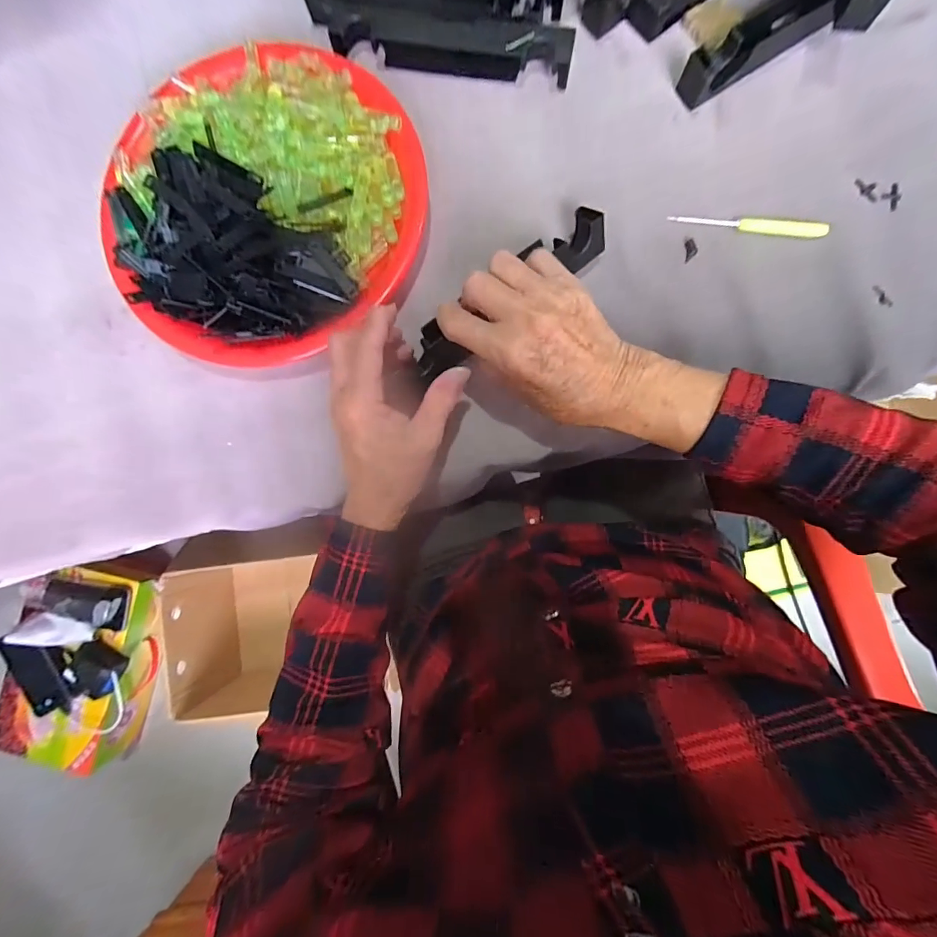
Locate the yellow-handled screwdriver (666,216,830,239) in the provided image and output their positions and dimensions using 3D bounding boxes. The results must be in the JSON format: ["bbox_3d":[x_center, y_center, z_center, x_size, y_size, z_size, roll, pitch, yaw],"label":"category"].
[{"bbox_3d":[0.215,-0.190,0.329,0.114,0.005,0.011,11,87,5],"label":"yellow-handled screwdriver"}]

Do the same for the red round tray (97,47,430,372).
[{"bbox_3d":[-0.162,-0.207,0.334,0.246,0.059,0.245,0,86,5],"label":"red round tray"}]

